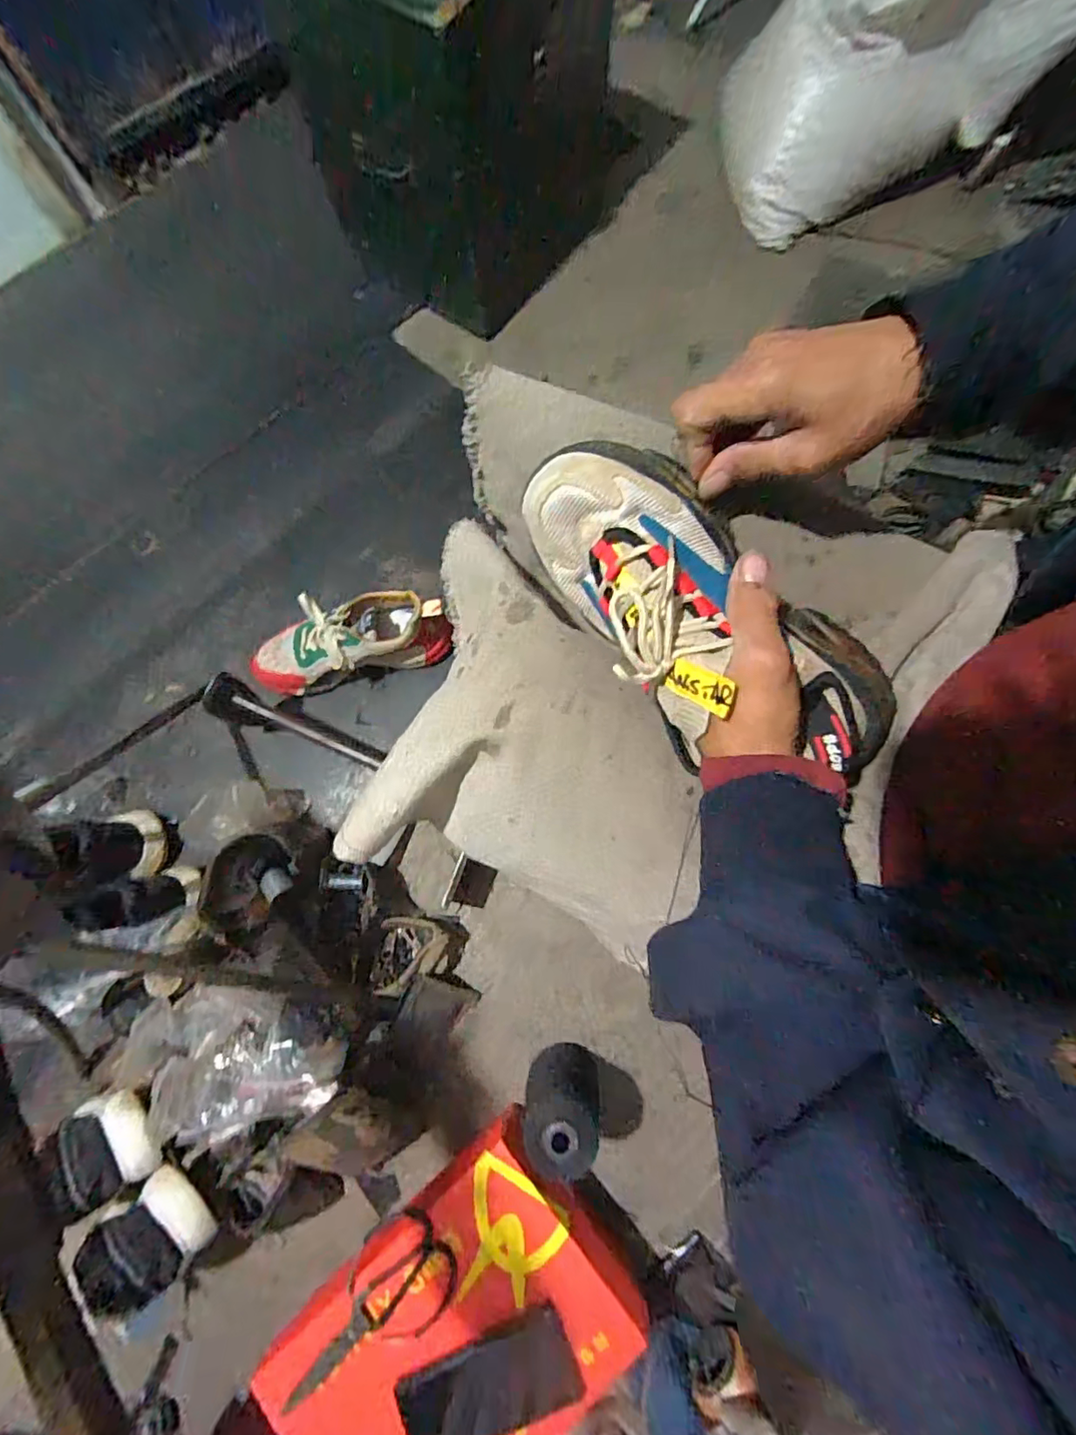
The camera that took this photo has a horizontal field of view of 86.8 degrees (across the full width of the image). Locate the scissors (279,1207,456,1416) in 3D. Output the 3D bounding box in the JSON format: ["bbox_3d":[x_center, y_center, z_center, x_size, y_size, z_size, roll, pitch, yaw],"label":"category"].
[{"bbox_3d":[-0.168,0.583,0.552,0.188,0.012,0.092,-42,78,-8],"label":"scissors"}]

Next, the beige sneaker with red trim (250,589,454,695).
[{"bbox_3d":[-0.277,-0.106,0.823,0.273,0.110,0.099,-12,76,-1],"label":"beige sneaker with red trim"}]

